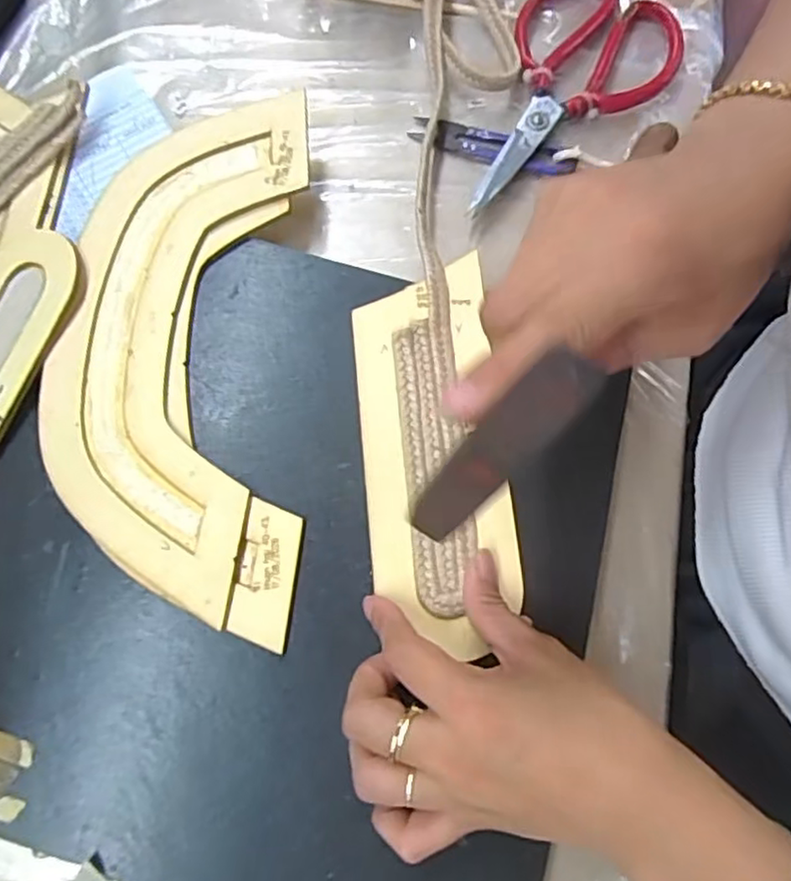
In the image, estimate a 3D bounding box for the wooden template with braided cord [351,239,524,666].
[{"bbox_3d":[0.019,0.003,0.318,0.069,0.010,0.190,-3,76,-2],"label":"wooden template with braided cord"}]

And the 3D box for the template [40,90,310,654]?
[{"bbox_3d":[-0.109,-0.047,0.326,0.120,0.006,0.277,0,76,-2],"label":"template"}]

